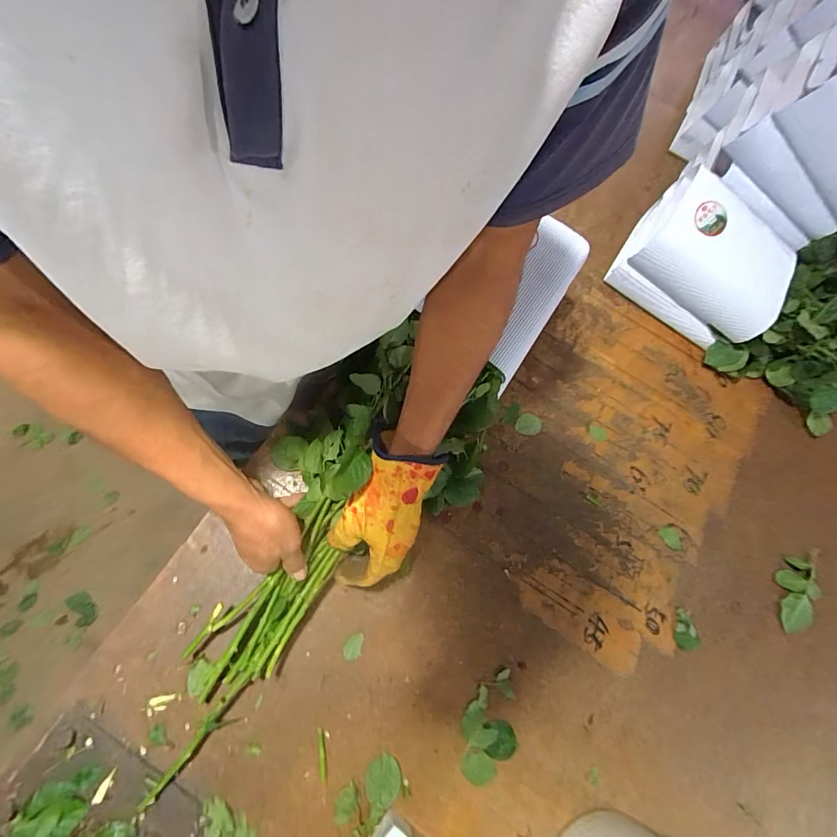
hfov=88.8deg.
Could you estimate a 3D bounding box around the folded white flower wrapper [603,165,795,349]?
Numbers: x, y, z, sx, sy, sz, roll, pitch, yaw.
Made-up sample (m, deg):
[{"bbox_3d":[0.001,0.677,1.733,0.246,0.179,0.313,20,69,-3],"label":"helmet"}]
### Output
[{"bbox_3d":[0.445,-0.239,0.663,0.228,0.133,0.174,33,75,7],"label":"folded white flower wrapper"}]

